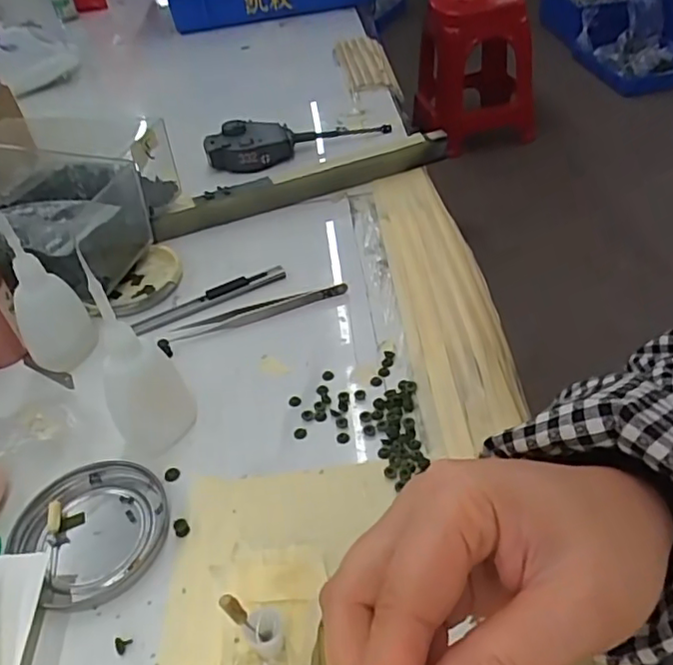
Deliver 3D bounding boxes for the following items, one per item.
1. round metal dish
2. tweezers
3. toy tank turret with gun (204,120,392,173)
[{"bbox_3d":[-0.126,0.103,0.313,0.075,0.011,0.076,-4,42,3],"label":"round metal dish"},{"bbox_3d":[-0.054,-0.016,0.429,0.126,0.008,0.015,-13,42,-7],"label":"tweezers"},{"bbox_3d":[-0.039,-0.206,0.621,0.190,0.030,0.054,-18,43,-12],"label":"toy tank turret with gun"}]

